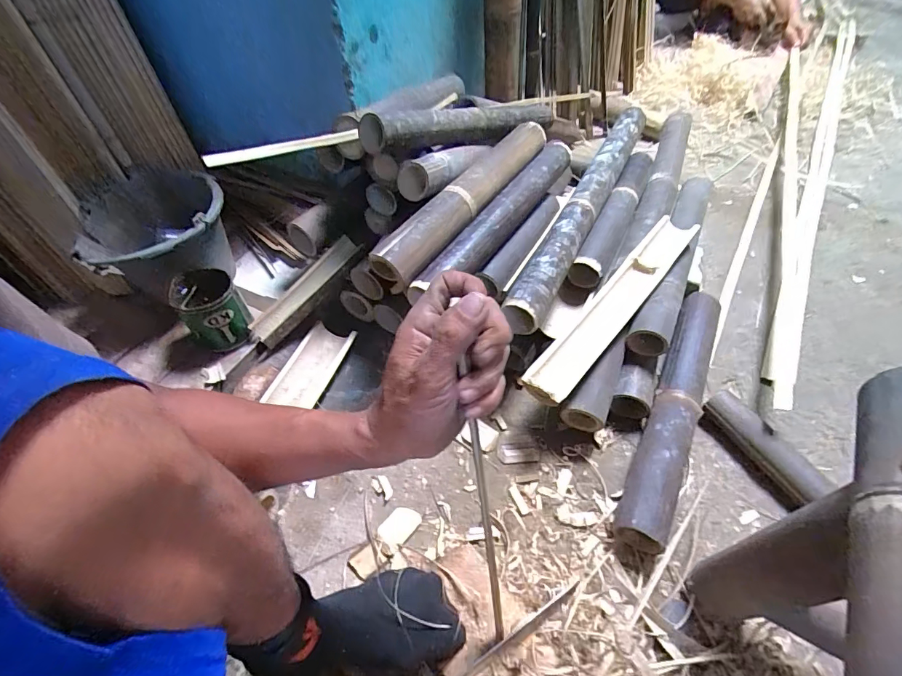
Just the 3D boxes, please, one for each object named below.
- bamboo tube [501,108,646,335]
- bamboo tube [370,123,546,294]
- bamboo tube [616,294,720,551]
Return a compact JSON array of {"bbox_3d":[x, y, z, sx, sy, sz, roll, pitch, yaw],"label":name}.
[{"bbox_3d":[0.262,-0.270,0.814,0.065,0.074,0.698,21,54,21],"label":"bamboo tube"},{"bbox_3d":[0.033,-0.237,0.720,0.061,0.059,0.489,26,56,24],"label":"bamboo tube"},{"bbox_3d":[0.361,0.100,0.681,0.070,0.070,0.480,21,54,21],"label":"bamboo tube"}]

